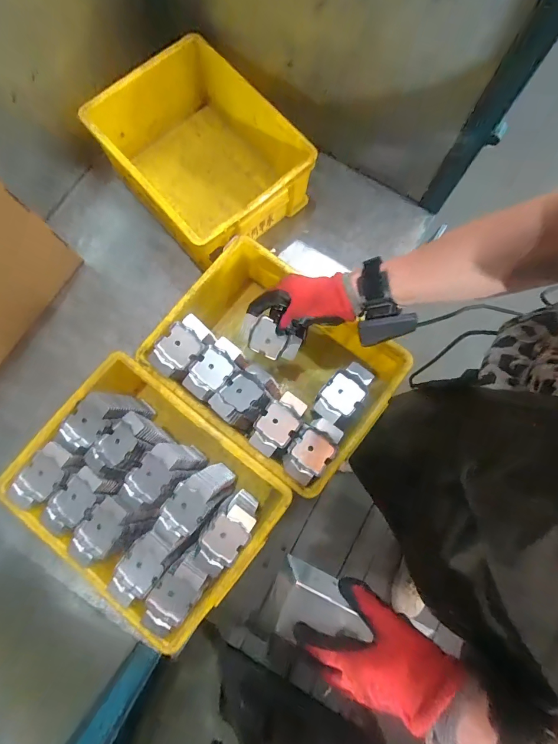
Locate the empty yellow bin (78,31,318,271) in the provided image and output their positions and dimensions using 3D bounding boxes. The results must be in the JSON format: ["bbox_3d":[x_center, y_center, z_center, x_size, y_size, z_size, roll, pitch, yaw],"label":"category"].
[{"bbox_3d":[-0.141,-0.384,0.664,0.253,0.140,0.349,-42,81,-8],"label":"empty yellow bin"}]

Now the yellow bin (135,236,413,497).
[{"bbox_3d":[-0.006,-0.009,0.585,0.333,0.148,0.255,36,81,7],"label":"yellow bin"}]

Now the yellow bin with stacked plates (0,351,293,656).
[{"bbox_3d":[-0.189,0.181,0.566,0.346,0.153,0.263,38,81,7],"label":"yellow bin with stacked plates"}]

